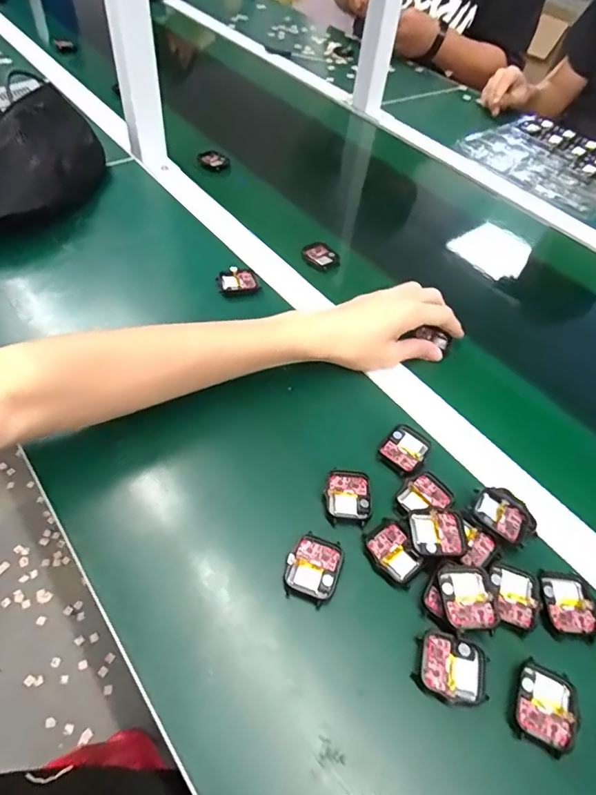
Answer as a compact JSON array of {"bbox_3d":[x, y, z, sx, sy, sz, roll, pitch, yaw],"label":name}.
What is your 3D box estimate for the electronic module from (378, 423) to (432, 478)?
[{"bbox_3d":[0.093,0.045,0.413,0.036,0.006,0.045,35,56,20],"label":"electronic module"}]

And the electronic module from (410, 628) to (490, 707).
[{"bbox_3d":[0.102,0.179,0.312,0.045,0.009,0.038,17,52,6],"label":"electronic module"}]

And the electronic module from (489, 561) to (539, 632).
[{"bbox_3d":[0.155,0.140,0.340,0.035,0.010,0.043,20,52,9],"label":"electronic module"}]

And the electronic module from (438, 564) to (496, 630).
[{"bbox_3d":[0.118,0.141,0.334,0.034,0.013,0.043,4,51,-4],"label":"electronic module"}]

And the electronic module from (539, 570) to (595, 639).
[{"bbox_3d":[0.196,0.149,0.341,0.040,0.004,0.044,9,51,0],"label":"electronic module"}]

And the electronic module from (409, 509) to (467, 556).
[{"bbox_3d":[0.107,0.104,0.362,0.043,0.010,0.035,2,51,-5],"label":"electronic module"}]

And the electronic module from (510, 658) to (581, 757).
[{"bbox_3d":[0.159,0.198,0.303,0.037,0.006,0.045,25,53,13],"label":"electronic module"}]

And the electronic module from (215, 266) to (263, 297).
[{"bbox_3d":[-0.067,-0.131,0.532,0.046,0.015,0.032,-8,53,-13],"label":"electronic module"}]

